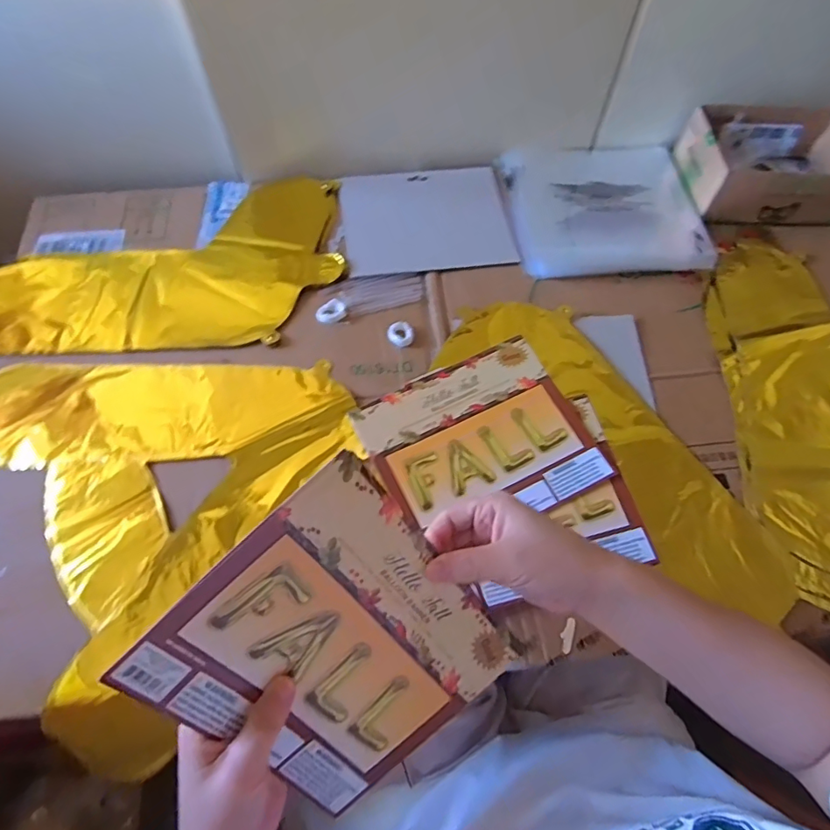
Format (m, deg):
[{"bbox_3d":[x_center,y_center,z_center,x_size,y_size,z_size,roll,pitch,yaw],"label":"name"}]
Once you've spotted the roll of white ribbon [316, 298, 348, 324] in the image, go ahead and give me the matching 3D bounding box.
[{"bbox_3d":[-0.090,-0.111,0.554,0.031,0.007,0.025,-22,66,-11],"label":"roll of white ribbon"}]

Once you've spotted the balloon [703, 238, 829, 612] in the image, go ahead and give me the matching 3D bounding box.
[{"bbox_3d":[0.421,0.000,0.520,0.214,0.027,0.418,-1,64,-1],"label":"balloon"}]

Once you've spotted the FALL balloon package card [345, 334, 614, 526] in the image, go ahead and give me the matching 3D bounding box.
[{"bbox_3d":[0.062,0.025,0.484,0.192,0.006,0.162,-24,70,-13],"label":"FALL balloon package card"}]

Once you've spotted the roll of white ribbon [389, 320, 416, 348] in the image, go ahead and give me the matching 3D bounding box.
[{"bbox_3d":[-0.014,-0.085,0.541,0.027,0.008,0.028,0,64,0],"label":"roll of white ribbon"}]

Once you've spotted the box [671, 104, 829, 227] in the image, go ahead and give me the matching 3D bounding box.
[{"bbox_3d":[0.432,-0.300,0.633,0.190,0.082,0.137,0,64,0],"label":"box"}]

